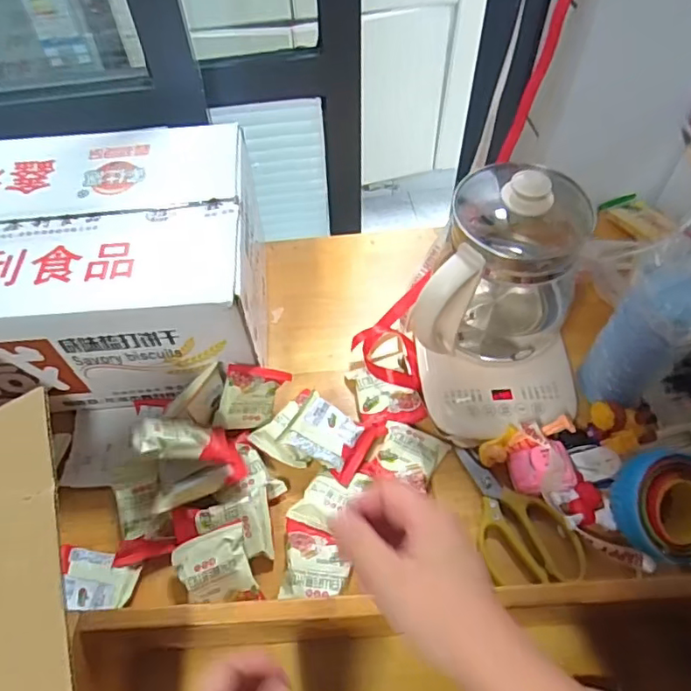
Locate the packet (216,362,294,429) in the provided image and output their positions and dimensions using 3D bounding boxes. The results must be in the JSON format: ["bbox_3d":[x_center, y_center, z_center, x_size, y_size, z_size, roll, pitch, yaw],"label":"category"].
[{"bbox_3d":[-0.098,0.058,0.602,0.066,0.071,0.014,10,19,-27],"label":"packet"}]

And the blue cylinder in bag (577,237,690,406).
[{"bbox_3d":[0.291,-0.009,0.549,0.073,0.175,0.073,36,68,16],"label":"blue cylinder in bag"}]

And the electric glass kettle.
[{"bbox_3d":[0.169,-0.030,0.554,0.171,0.219,0.194,24,62,17],"label":"electric glass kettle"}]

